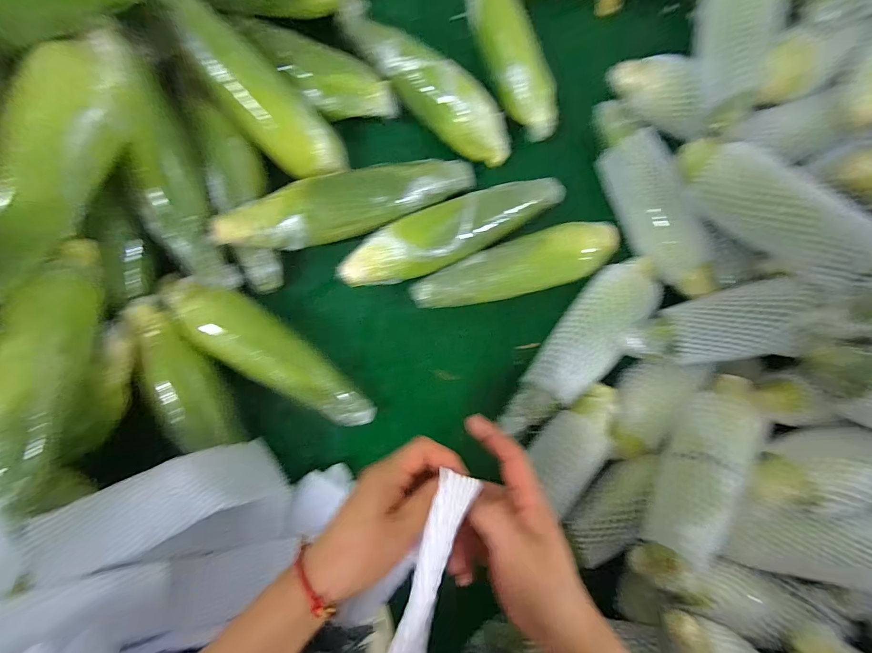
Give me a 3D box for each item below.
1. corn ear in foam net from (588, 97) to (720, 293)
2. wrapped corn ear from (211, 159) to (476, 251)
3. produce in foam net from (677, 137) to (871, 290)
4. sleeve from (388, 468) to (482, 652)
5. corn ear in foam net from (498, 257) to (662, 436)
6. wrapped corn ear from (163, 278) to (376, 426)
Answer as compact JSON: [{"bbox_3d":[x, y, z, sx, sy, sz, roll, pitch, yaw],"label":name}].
[{"bbox_3d":[0.262,-0.153,0.457,0.062,0.048,0.253,-27,93,-7],"label":"corn ear in foam net"},{"bbox_3d":[-0.082,-0.130,0.399,0.269,0.058,0.061,-19,92,-7],"label":"wrapped corn ear"},{"bbox_3d":[0.345,-0.121,0.392,0.058,0.058,0.205,-36,67,-6],"label":"produce in foam net"},{"bbox_3d":[-0.016,0.184,0.229,0.045,0.023,0.185,22,78,-7],"label":"sleeve"},{"bbox_3d":[0.172,0.018,0.434,0.070,0.050,0.261,40,85,-5],"label":"corn ear in foam net"},{"bbox_3d":[-0.169,0.032,0.400,0.233,0.044,0.060,39,85,-6],"label":"wrapped corn ear"}]

